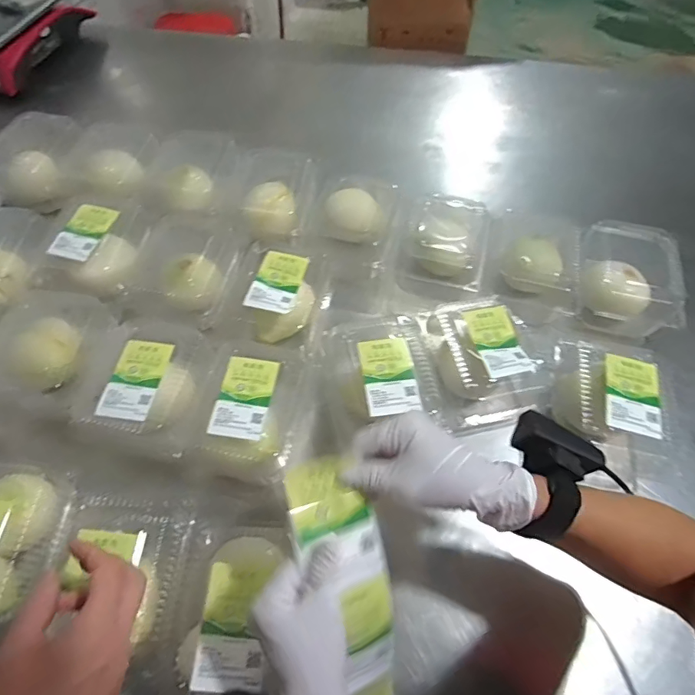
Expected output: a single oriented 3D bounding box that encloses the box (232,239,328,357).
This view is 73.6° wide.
[{"bbox_3d":[-0.099,-0.071,0.656,0.122,0.072,0.154,5,59,2],"label":"box"}]

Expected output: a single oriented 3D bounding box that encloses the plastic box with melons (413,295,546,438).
[{"bbox_3d":[0.169,0.019,0.635,0.152,0.115,0.178,-18,61,-11],"label":"plastic box with melons"}]

